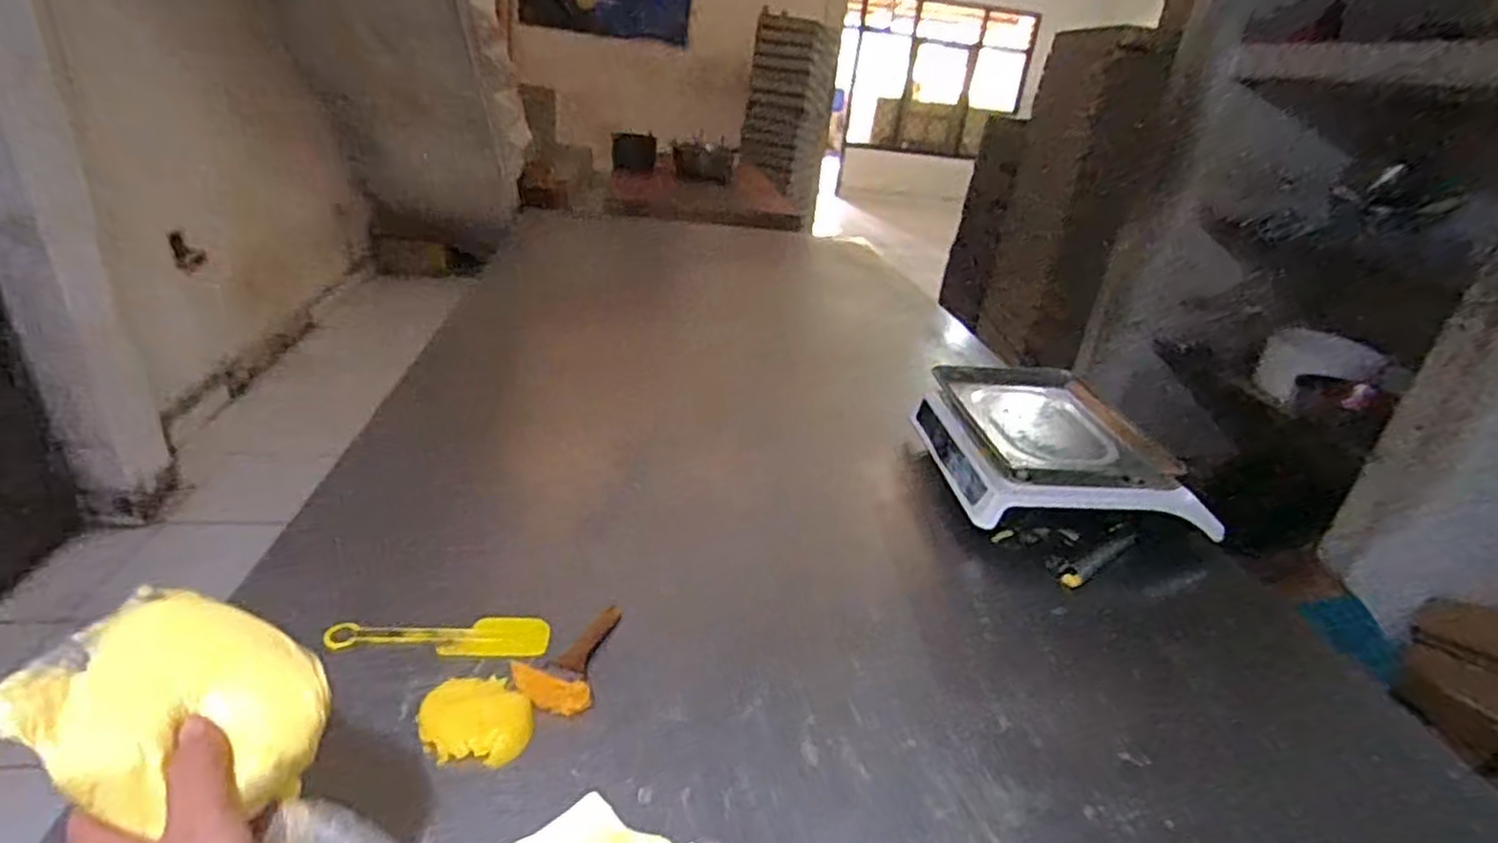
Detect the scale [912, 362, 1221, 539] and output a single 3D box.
[{"bbox_3d":[0.444,0.035,1.056,0.328,0.114,0.349,4,27,-6],"label":"scale"}]

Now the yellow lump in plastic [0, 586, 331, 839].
[{"bbox_3d":[-0.279,0.152,0.351,0.118,0.065,0.113,26,14,-13],"label":"yellow lump in plastic"}]

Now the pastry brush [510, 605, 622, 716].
[{"bbox_3d":[-0.162,0.217,0.664,0.068,0.029,0.142,8,11,7],"label":"pastry brush"}]

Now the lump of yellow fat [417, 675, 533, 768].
[{"bbox_3d":[-0.227,0.243,0.583,0.076,0.025,0.096,-15,33,-36],"label":"lump of yellow fat"}]

